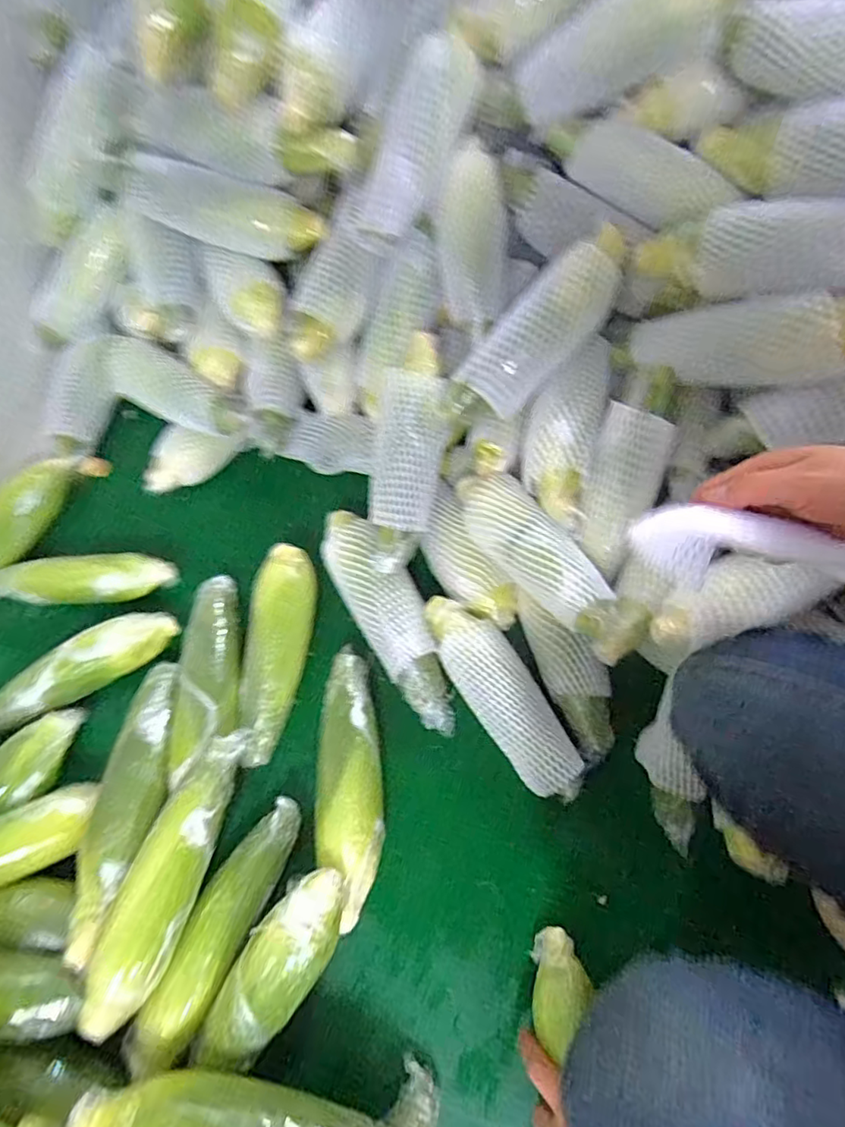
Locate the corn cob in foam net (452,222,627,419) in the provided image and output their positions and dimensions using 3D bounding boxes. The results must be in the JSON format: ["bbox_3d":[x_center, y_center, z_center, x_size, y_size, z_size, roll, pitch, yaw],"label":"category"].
[{"bbox_3d":[0.126,-0.239,0.567,0.207,0.045,0.072,-47,70,12],"label":"corn cob in foam net"}]

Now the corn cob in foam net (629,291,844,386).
[{"bbox_3d":[0.301,-0.196,0.509,0.225,0.063,0.057,11,65,38],"label":"corn cob in foam net"}]

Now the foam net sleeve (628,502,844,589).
[{"bbox_3d":[0.216,-0.006,0.358,0.166,0.034,0.039,8,68,8],"label":"foam net sleeve"}]

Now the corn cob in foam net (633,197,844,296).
[{"bbox_3d":[0.307,-0.265,0.493,0.238,0.060,0.066,13,67,26],"label":"corn cob in foam net"}]

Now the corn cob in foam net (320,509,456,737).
[{"bbox_3d":[-0.035,0.052,0.629,0.076,0.050,0.274,-31,69,-10],"label":"corn cob in foam net"}]

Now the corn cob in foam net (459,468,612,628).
[{"bbox_3d":[0.103,-0.025,0.585,0.071,0.053,0.202,-31,69,-10],"label":"corn cob in foam net"}]

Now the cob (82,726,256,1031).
[{"bbox_3d":[-0.223,0.271,0.508,0.059,0.049,0.250,16,69,9],"label":"cob"}]

